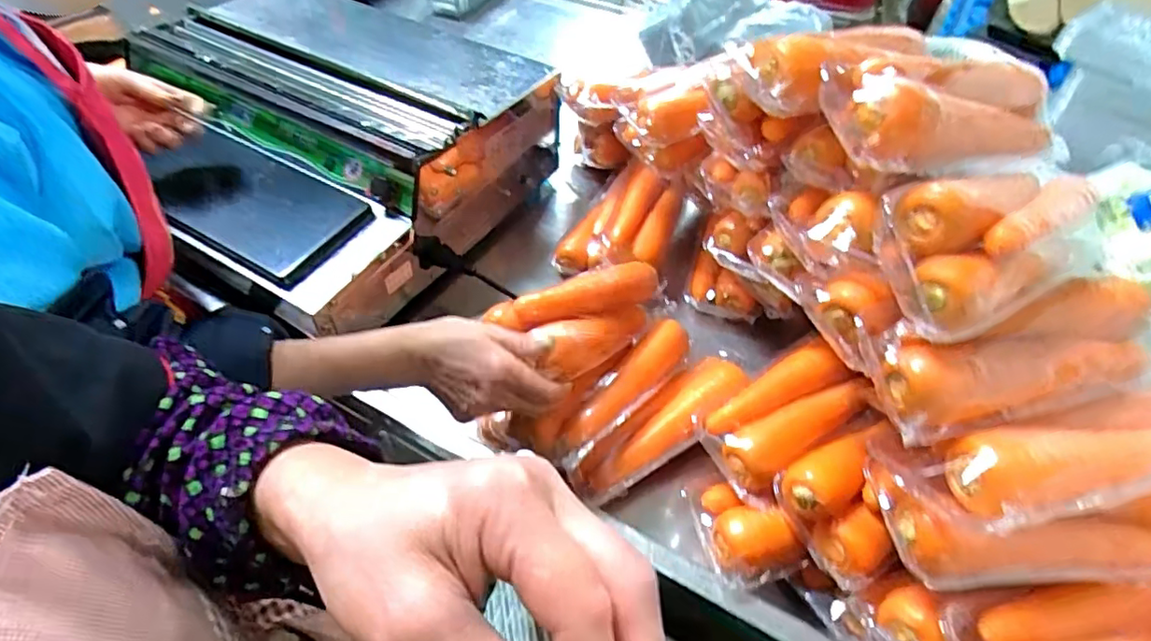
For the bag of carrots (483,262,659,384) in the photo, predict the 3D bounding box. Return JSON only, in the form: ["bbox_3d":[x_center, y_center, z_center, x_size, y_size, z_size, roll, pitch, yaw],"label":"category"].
[{"bbox_3d":[0.018,-0.007,0.545,0.078,0.055,0.192,37,38,26],"label":"bag of carrots"}]

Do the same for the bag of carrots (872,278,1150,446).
[{"bbox_3d":[0.304,0.019,0.391,0.222,0.047,0.081,-9,50,-11],"label":"bag of carrots"}]

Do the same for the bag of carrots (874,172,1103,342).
[{"bbox_3d":[0.278,-0.058,0.386,0.179,0.062,0.089,-19,53,-18],"label":"bag of carrots"}]

